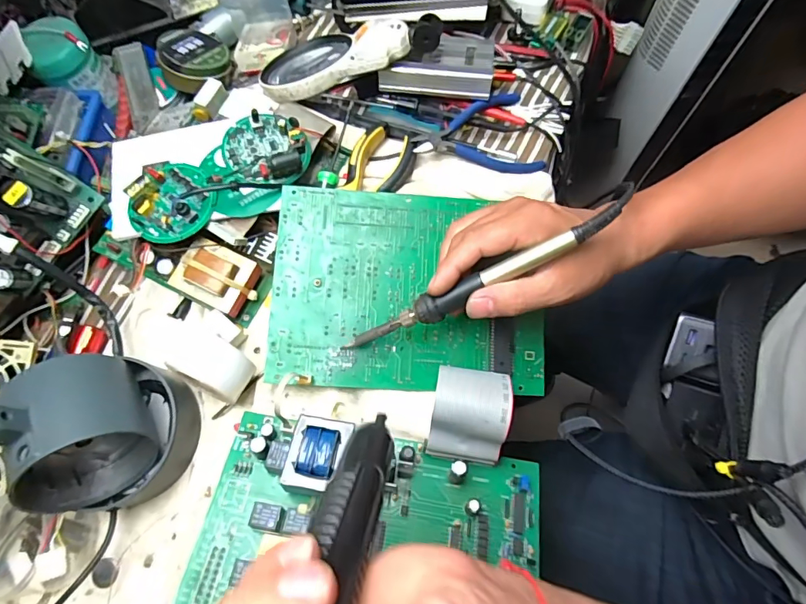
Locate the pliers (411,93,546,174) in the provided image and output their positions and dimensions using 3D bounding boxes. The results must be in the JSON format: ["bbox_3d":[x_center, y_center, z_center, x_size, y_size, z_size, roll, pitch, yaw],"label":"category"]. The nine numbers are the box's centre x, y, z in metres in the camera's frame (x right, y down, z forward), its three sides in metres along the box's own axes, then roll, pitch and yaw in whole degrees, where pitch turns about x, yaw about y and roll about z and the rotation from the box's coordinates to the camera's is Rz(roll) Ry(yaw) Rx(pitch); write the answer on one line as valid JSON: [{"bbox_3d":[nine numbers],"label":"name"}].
[{"bbox_3d":[0.068,-0.145,0.426,0.114,0.029,0.081,-21,70,-4],"label":"pliers"}]

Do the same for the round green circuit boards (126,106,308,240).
[{"bbox_3d":[-0.151,-0.106,0.384,0.149,0.028,0.080,-25,70,-5],"label":"round green circuit boards"}]

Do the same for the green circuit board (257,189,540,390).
[{"bbox_3d":[0.005,-0.011,0.372,0.214,0.029,0.156,2,71,-2],"label":"green circuit board"}]

